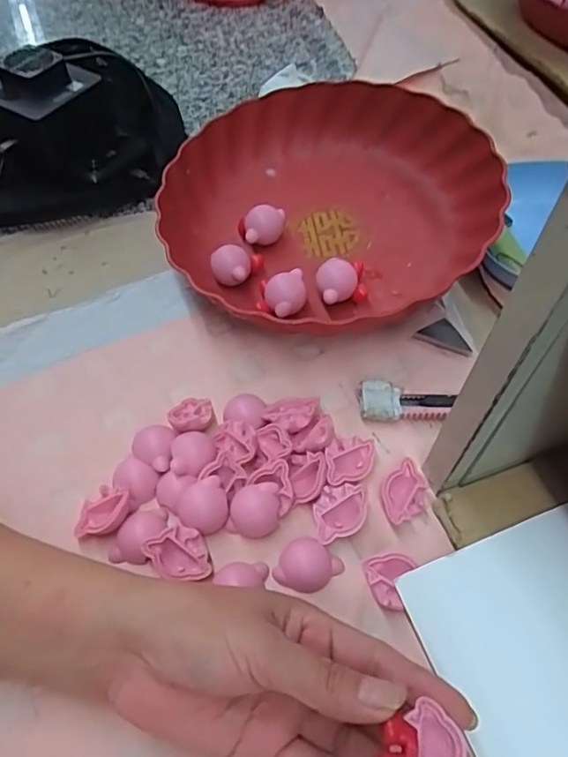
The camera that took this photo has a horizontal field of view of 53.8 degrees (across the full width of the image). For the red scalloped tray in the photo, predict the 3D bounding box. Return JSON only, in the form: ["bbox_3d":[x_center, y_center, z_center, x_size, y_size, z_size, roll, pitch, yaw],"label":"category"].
[{"bbox_3d":[0.029,-0.141,0.443,0.245,0.058,0.221,-28,61,-18],"label":"red scalloped tray"}]

